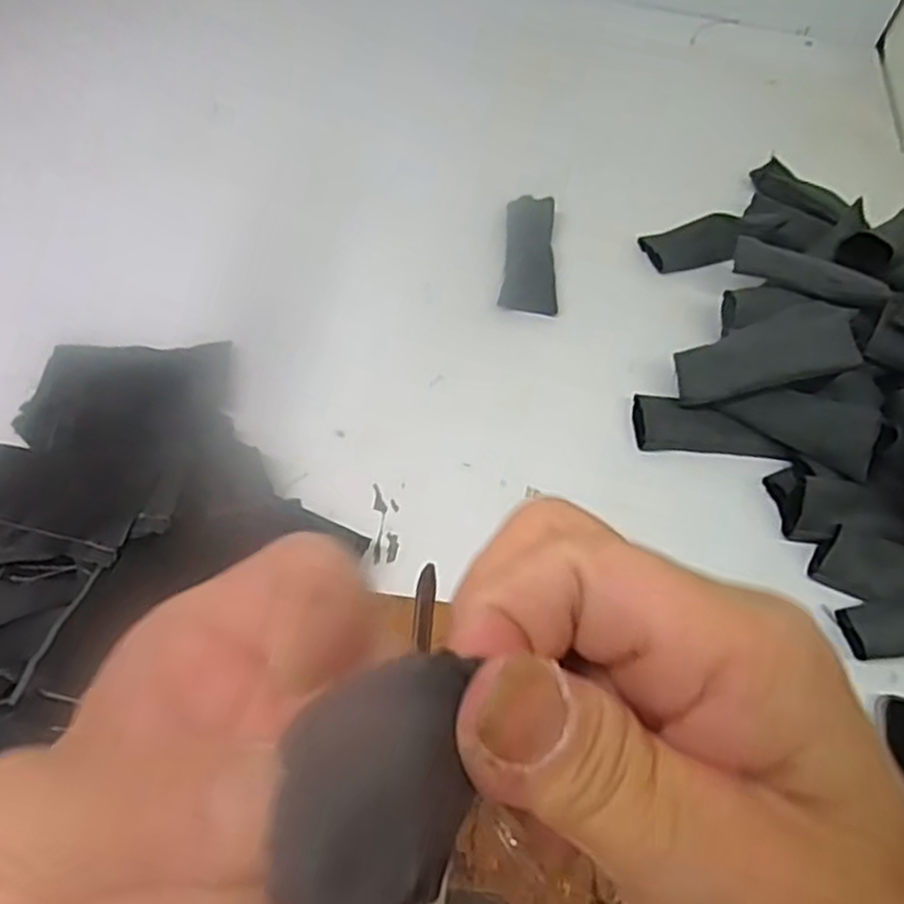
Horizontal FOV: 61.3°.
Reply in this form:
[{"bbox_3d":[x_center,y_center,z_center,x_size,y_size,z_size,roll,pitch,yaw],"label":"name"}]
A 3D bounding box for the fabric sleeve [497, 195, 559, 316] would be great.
[{"bbox_3d":[0.059,-0.148,0.568,0.039,0.019,0.102,6,57,-1],"label":"fabric sleeve"}]

